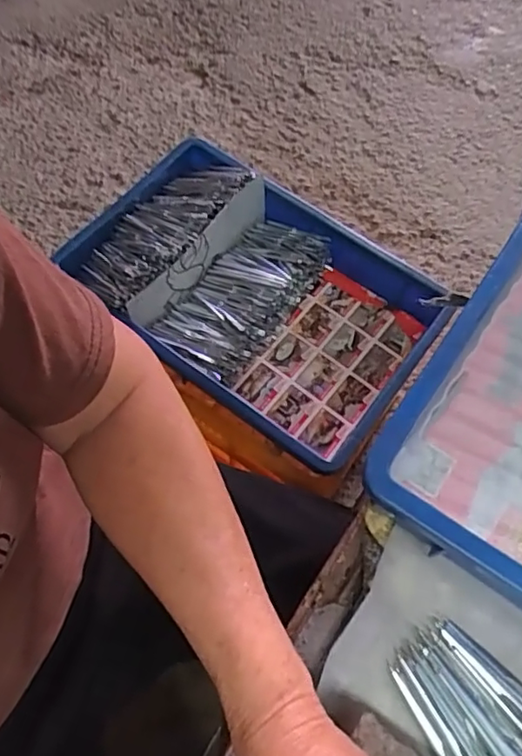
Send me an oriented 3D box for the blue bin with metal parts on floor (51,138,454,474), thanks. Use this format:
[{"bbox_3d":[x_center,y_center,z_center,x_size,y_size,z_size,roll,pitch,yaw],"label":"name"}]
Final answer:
[{"bbox_3d":[-0.016,-0.108,0.755,0.445,0.115,0.280,34,69,11],"label":"blue bin with metal parts on floor"}]

